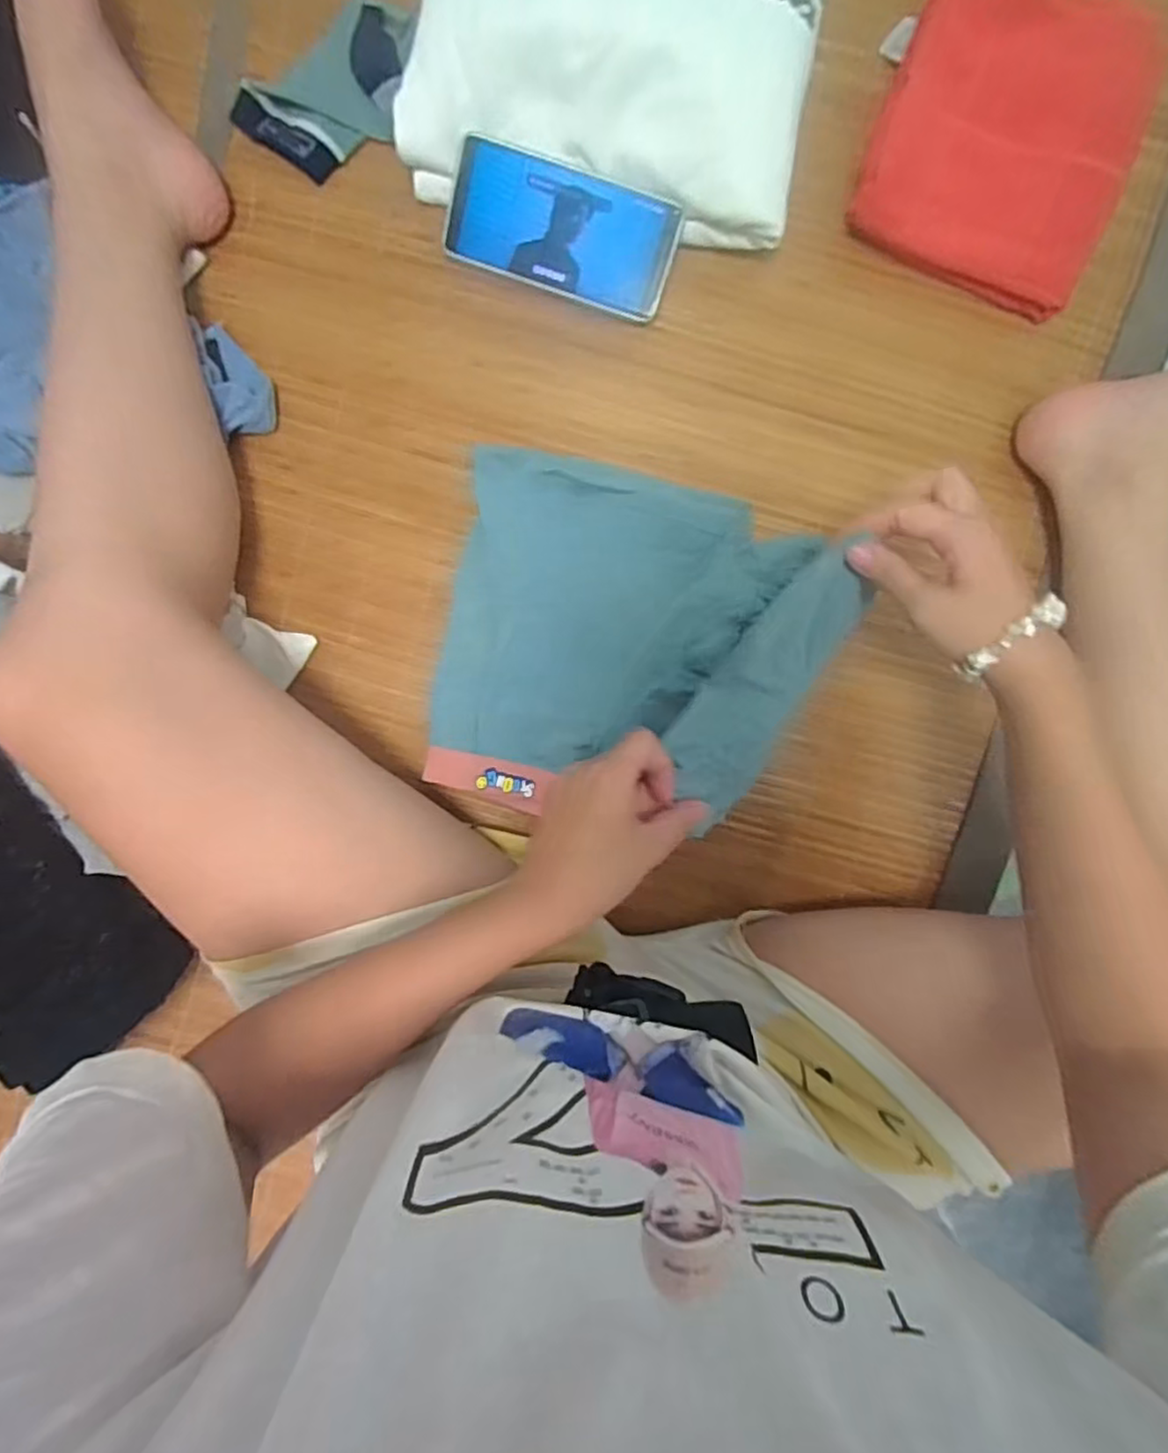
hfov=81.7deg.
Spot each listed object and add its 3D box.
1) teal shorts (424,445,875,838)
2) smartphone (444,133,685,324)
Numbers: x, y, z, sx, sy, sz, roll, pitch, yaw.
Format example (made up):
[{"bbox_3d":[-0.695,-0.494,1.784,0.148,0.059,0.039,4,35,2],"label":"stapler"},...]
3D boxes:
[{"bbox_3d":[0.019,-0.058,0.459,0.251,0.109,0.251,0,94,0],"label":"teal shorts"},{"bbox_3d":[-0.016,-0.351,0.478,0.159,0.007,0.075,20,114,0],"label":"smartphone"}]

